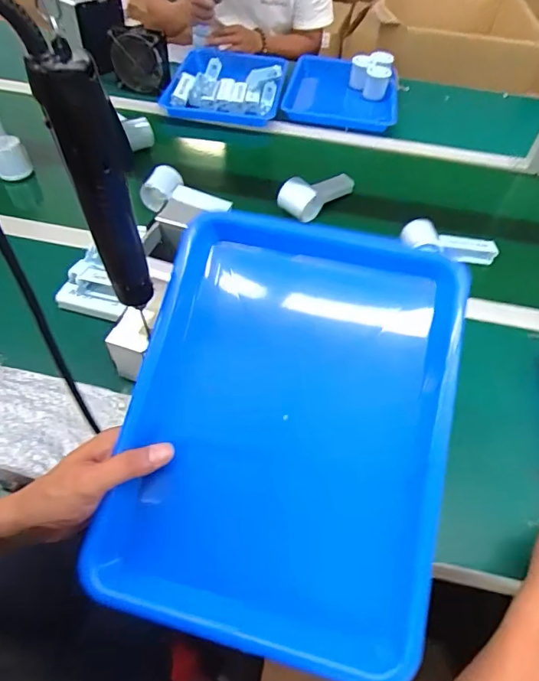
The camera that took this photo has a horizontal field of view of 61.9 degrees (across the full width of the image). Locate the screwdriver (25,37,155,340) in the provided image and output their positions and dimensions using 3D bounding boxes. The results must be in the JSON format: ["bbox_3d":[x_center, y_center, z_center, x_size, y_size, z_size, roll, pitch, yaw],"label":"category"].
[{"bbox_3d":[-0.118,-0.096,0.328,0.041,0.200,0.031,-4,53,-6],"label":"screwdriver"}]

